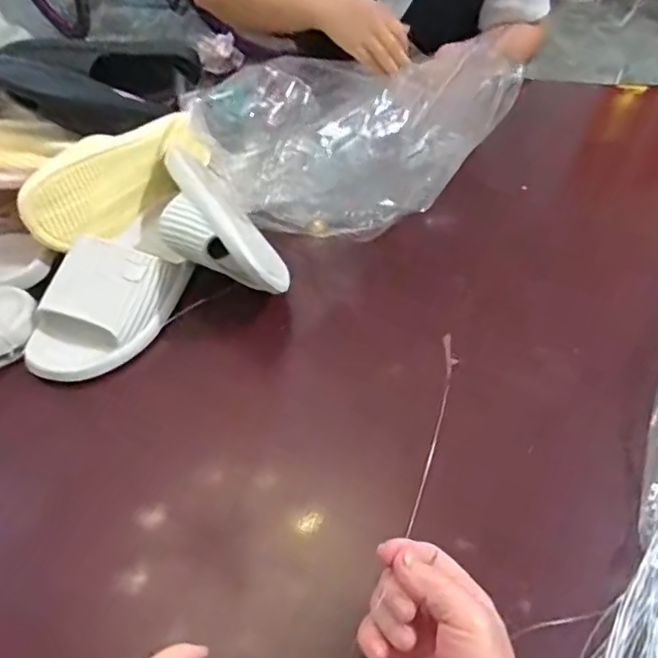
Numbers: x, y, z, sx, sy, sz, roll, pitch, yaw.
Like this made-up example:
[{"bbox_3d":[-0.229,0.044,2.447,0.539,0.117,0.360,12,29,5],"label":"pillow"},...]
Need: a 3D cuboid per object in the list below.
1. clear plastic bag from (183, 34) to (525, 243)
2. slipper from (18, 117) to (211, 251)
[{"bbox_3d":[0.020,-0.252,0.741,0.282,0.088,0.340,33,58,28],"label":"clear plastic bag"},{"bbox_3d":[-0.239,-0.173,0.679,0.062,0.081,0.232,30,56,26],"label":"slipper"}]

